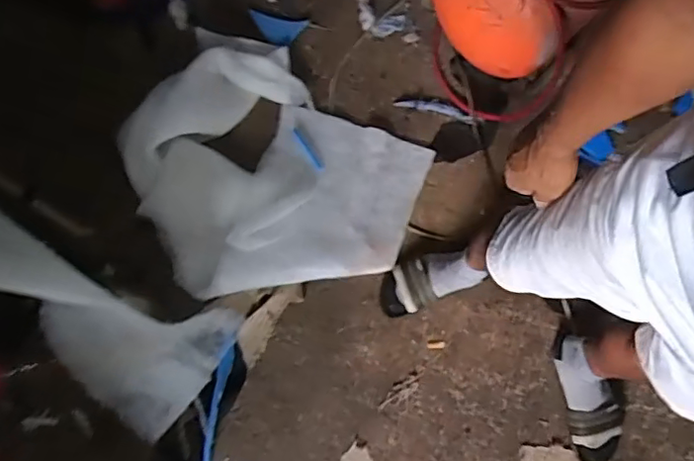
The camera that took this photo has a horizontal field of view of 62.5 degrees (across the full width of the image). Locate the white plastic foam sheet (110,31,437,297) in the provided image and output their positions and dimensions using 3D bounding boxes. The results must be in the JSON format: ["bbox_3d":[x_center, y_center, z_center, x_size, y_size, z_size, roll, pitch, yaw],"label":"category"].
[{"bbox_3d":[-0.170,-0.107,1.212,0.610,0.125,0.523,34,78,7],"label":"white plastic foam sheet"}]

